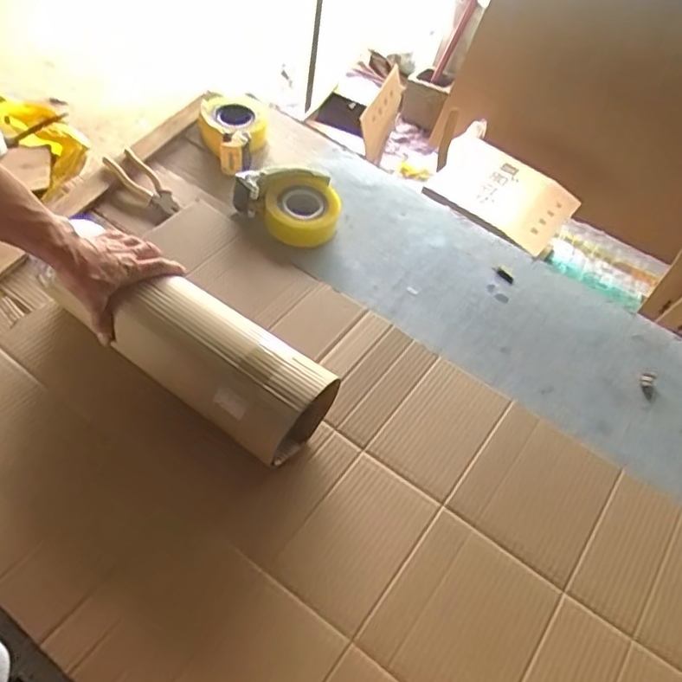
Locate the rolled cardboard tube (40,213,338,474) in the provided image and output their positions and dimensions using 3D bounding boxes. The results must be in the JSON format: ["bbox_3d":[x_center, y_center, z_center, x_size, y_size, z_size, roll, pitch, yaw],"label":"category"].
[{"bbox_3d":[-0.195,0.004,0.763,0.401,0.093,0.119,28,53,15],"label":"rolled cardboard tube"}]

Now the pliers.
[{"bbox_3d":[-0.331,-0.267,1.027,0.157,0.017,0.053,44,58,11],"label":"pliers"}]

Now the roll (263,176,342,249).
[{"bbox_3d":[-0.062,-0.219,1.013,0.126,0.046,0.130,5,51,-6],"label":"roll"}]

